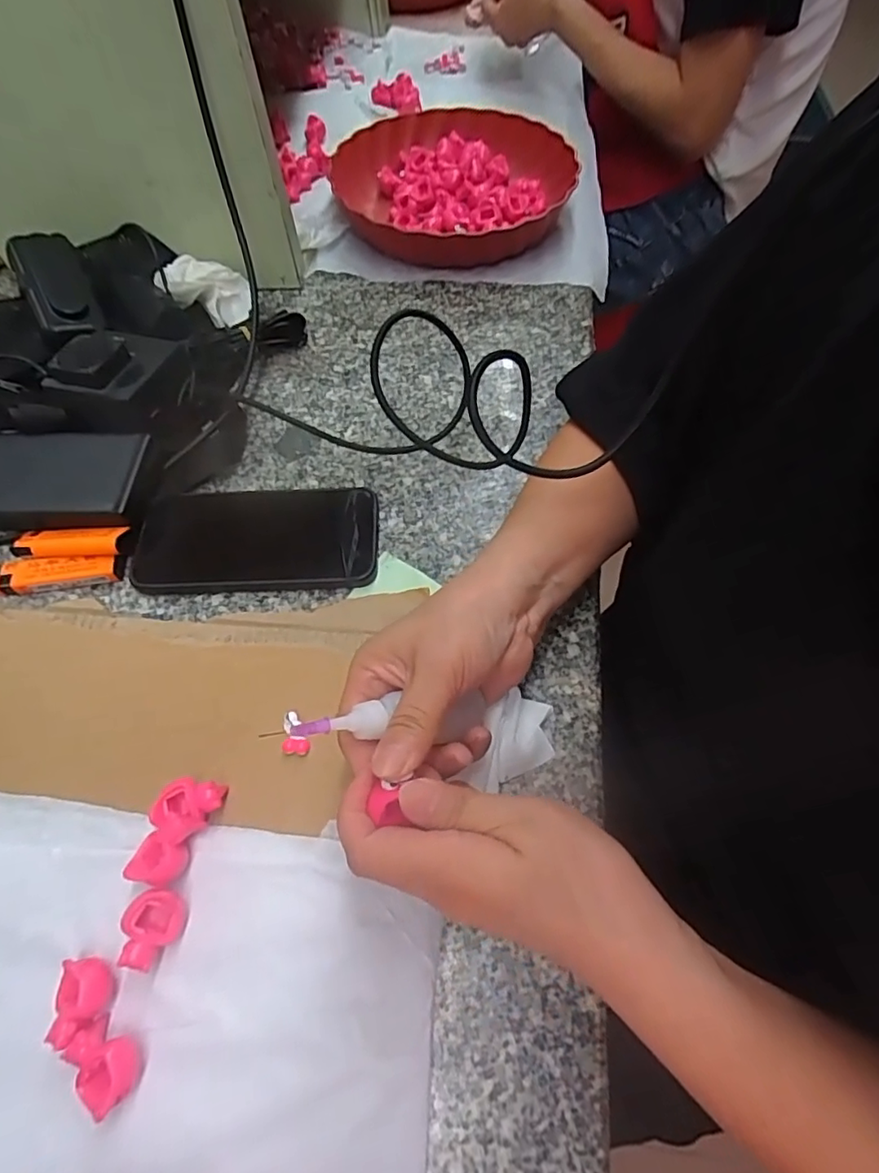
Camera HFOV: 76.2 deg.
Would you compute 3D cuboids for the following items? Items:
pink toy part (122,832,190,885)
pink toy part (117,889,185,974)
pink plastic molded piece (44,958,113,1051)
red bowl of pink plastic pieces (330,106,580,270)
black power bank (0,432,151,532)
[{"bbox_3d":[-0.135,0.134,0.274,0.026,0.018,0.020,15,61,7],"label":"pink toy part"},{"bbox_3d":[-0.132,0.159,0.262,0.025,0.017,0.030,-13,61,-9],"label":"pink toy part"},{"bbox_3d":[-0.157,0.183,0.249,0.023,0.017,0.030,-1,60,-2],"label":"pink plastic molded piece"},{"bbox_3d":[0.010,-0.409,0.579,0.230,0.050,0.231,1,60,-1],"label":"red bowl of pink plastic pieces"},{"bbox_3d":[-0.285,-0.079,0.400,0.149,0.025,0.070,4,60,1],"label":"black power bank"}]

